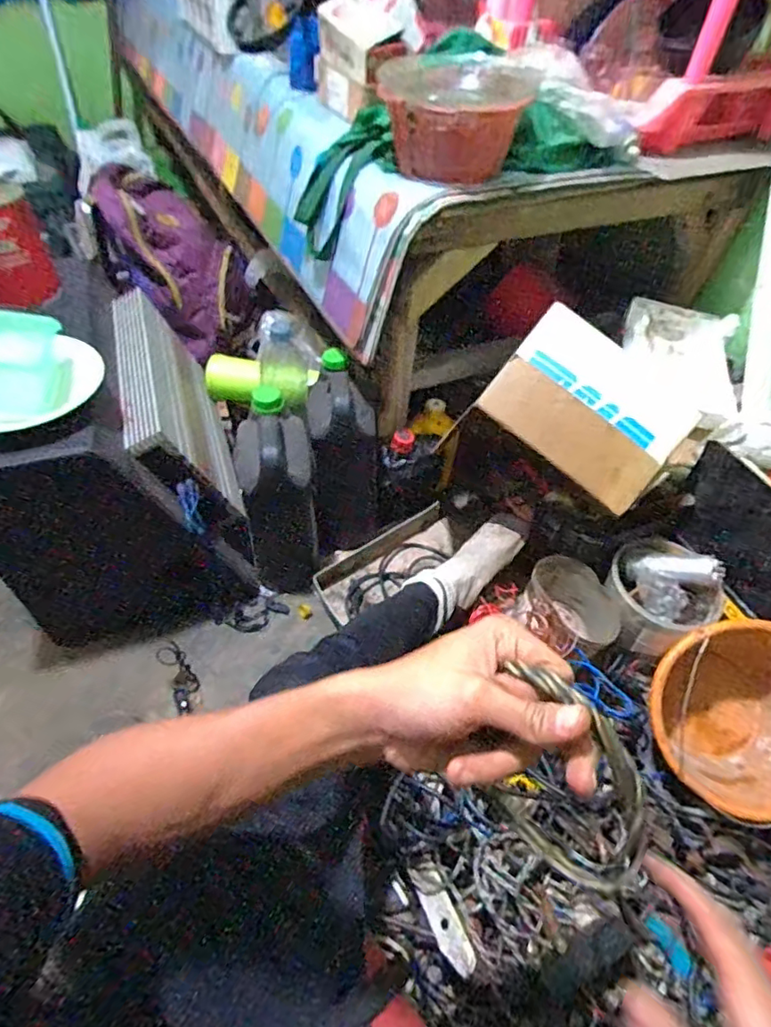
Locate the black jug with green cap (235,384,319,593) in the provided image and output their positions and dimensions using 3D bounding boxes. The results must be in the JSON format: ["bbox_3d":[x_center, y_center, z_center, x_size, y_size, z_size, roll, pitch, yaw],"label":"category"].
[{"bbox_3d":[-0.182,-0.023,0.947,0.117,0.308,0.177,-5,50,-8],"label":"black jug with green cap"}]

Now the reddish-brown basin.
[{"bbox_3d":[0.094,-0.537,0.749,0.198,0.106,0.182,10,50,5],"label":"reddish-brown basin"}]

